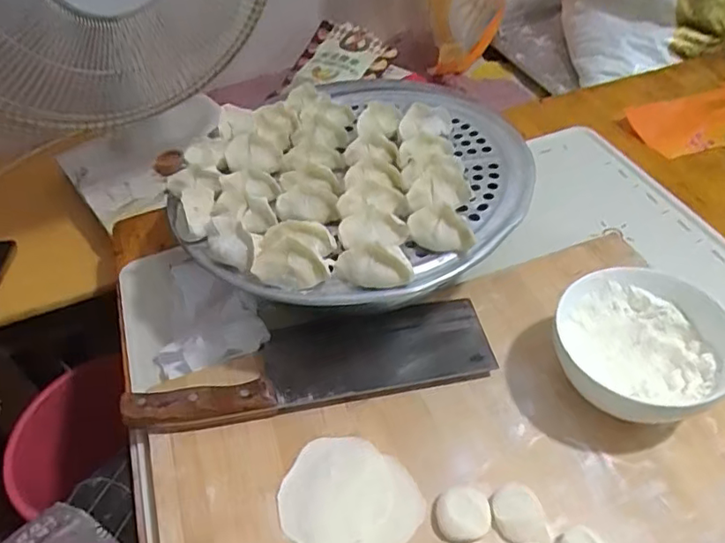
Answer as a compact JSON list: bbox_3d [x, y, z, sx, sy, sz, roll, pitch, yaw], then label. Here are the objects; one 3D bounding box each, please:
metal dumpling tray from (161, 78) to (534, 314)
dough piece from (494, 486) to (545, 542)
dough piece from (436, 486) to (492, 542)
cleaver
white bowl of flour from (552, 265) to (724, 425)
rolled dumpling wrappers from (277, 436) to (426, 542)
[{"bbox_3d":[-0.004,-0.100,0.539,0.300,0.054,0.324,28,55,29],"label":"metal dumpling tray"},{"bbox_3d":[0.108,0.168,0.401,0.033,0.015,0.034,-3,46,3],"label":"dough piece"},{"bbox_3d":[0.070,0.167,0.402,0.037,0.021,0.036,-3,46,3],"label":"dough piece"},{"bbox_3d":[-0.044,0.074,0.497,0.301,0.013,0.086,-11,46,-4],"label":"cleaver"},{"bbox_3d":[0.213,0.064,0.456,0.122,0.071,0.128,-3,46,3],"label":"white bowl of flour"},{"bbox_3d":[-0.010,0.165,0.421,0.098,0.004,0.086,25,53,27],"label":"rolled dumpling wrappers"}]

